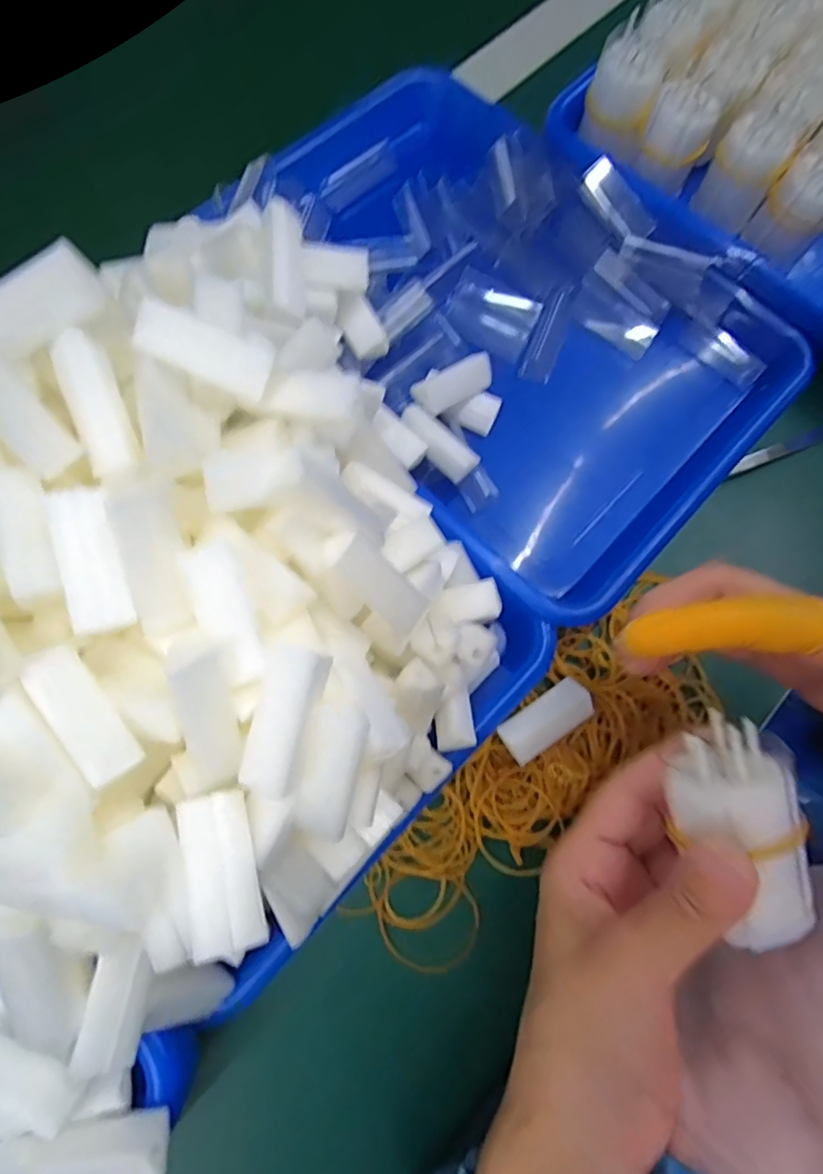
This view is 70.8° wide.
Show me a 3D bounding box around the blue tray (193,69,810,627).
[{"bbox_3d":[0.040,-0.169,0.356,0.350,0.047,0.250,42,77,9],"label":"blue tray"}]

